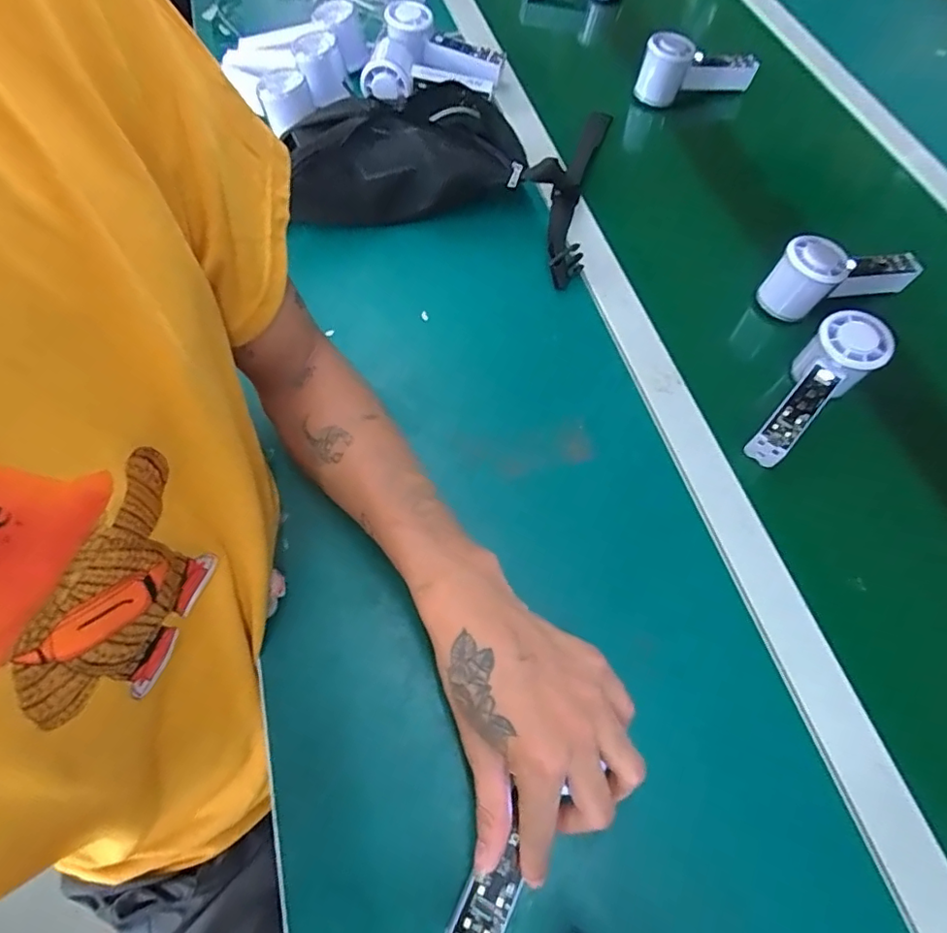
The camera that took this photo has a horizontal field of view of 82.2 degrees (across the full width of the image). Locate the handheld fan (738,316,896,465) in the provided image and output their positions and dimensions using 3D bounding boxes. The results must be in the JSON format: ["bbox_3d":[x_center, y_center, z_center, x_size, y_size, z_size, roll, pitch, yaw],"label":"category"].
[{"bbox_3d":[0.289,-0.060,0.460,0.057,0.052,0.153,35,78,21],"label":"handheld fan"}]

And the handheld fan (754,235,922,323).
[{"bbox_3d":[0.357,-0.188,0.519,0.146,0.059,0.046,-16,57,-11],"label":"handheld fan"}]

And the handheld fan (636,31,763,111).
[{"bbox_3d":[0.275,-0.488,0.676,0.144,0.087,0.060,-10,56,-7],"label":"handheld fan"}]

